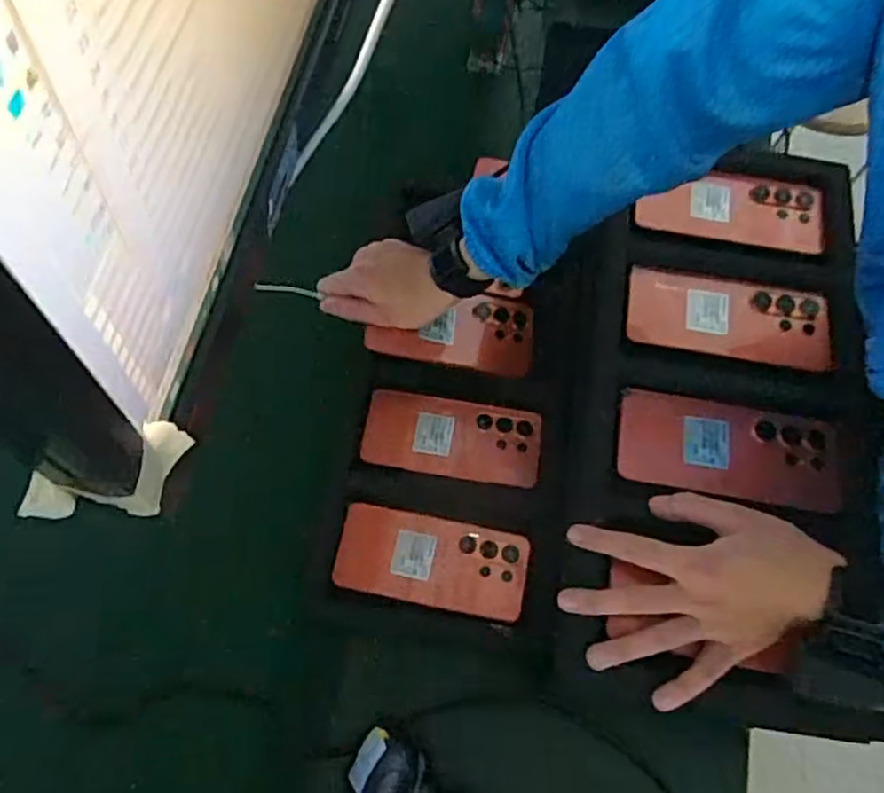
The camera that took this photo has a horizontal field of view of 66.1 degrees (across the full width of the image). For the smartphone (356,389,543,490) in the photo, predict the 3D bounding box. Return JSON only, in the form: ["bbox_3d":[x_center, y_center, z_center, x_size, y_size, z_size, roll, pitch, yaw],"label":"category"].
[{"bbox_3d":[0.011,0.040,0.670,0.169,0.008,0.079,8,68,0],"label":"smartphone"}]

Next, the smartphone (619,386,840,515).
[{"bbox_3d":[0.225,0.040,0.536,0.166,0.012,0.078,9,68,4],"label":"smartphone"}]

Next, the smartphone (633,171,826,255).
[{"bbox_3d":[0.265,-0.174,0.625,0.164,0.015,0.074,9,68,4],"label":"smartphone"}]

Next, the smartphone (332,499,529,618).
[{"bbox_3d":[-0.009,0.152,0.634,0.172,0.015,0.080,10,72,3],"label":"smartphone"}]

